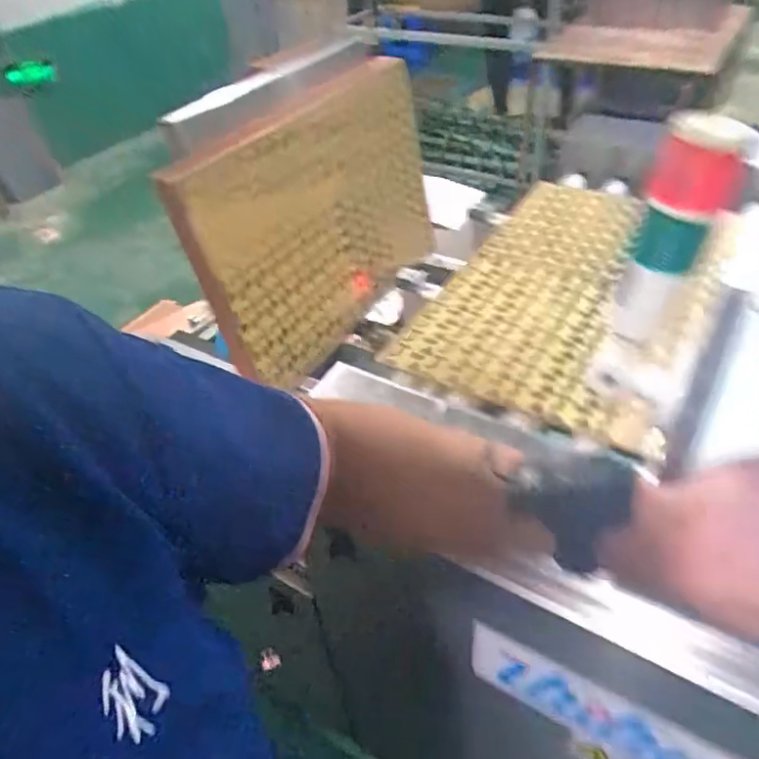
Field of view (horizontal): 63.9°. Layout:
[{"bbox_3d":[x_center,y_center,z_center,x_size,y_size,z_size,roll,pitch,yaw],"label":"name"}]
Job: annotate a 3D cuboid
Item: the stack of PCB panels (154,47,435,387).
[{"bbox_3d":[-0.093,-0.301,1.147,0.060,0.421,0.636,11,43,35],"label":"stack of PCB panels"}]

